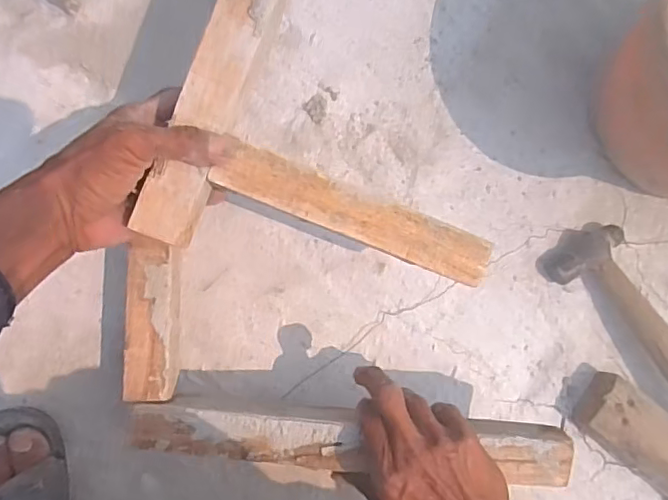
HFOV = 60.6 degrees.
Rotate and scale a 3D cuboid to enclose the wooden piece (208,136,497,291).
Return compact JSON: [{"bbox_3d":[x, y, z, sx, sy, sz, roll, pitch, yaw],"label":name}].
[{"bbox_3d":[0.017,-0.023,0.387,0.193,0.014,0.034,21,84,-10],"label":"wooden piece"}]

